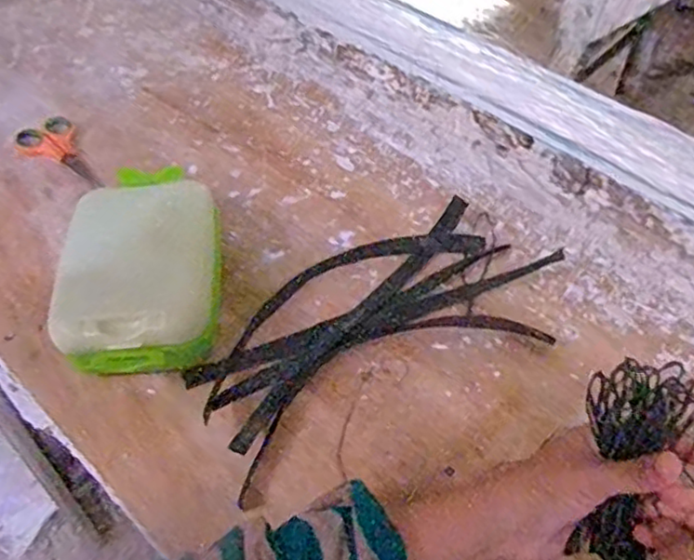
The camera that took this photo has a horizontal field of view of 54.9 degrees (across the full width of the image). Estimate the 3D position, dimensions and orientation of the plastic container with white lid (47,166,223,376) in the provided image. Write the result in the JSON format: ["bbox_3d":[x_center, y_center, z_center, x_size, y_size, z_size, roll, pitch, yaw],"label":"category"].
[{"bbox_3d":[-0.160,-0.006,0.530,0.119,0.065,0.179,-1,51,-1],"label":"plastic container with white lid"}]

